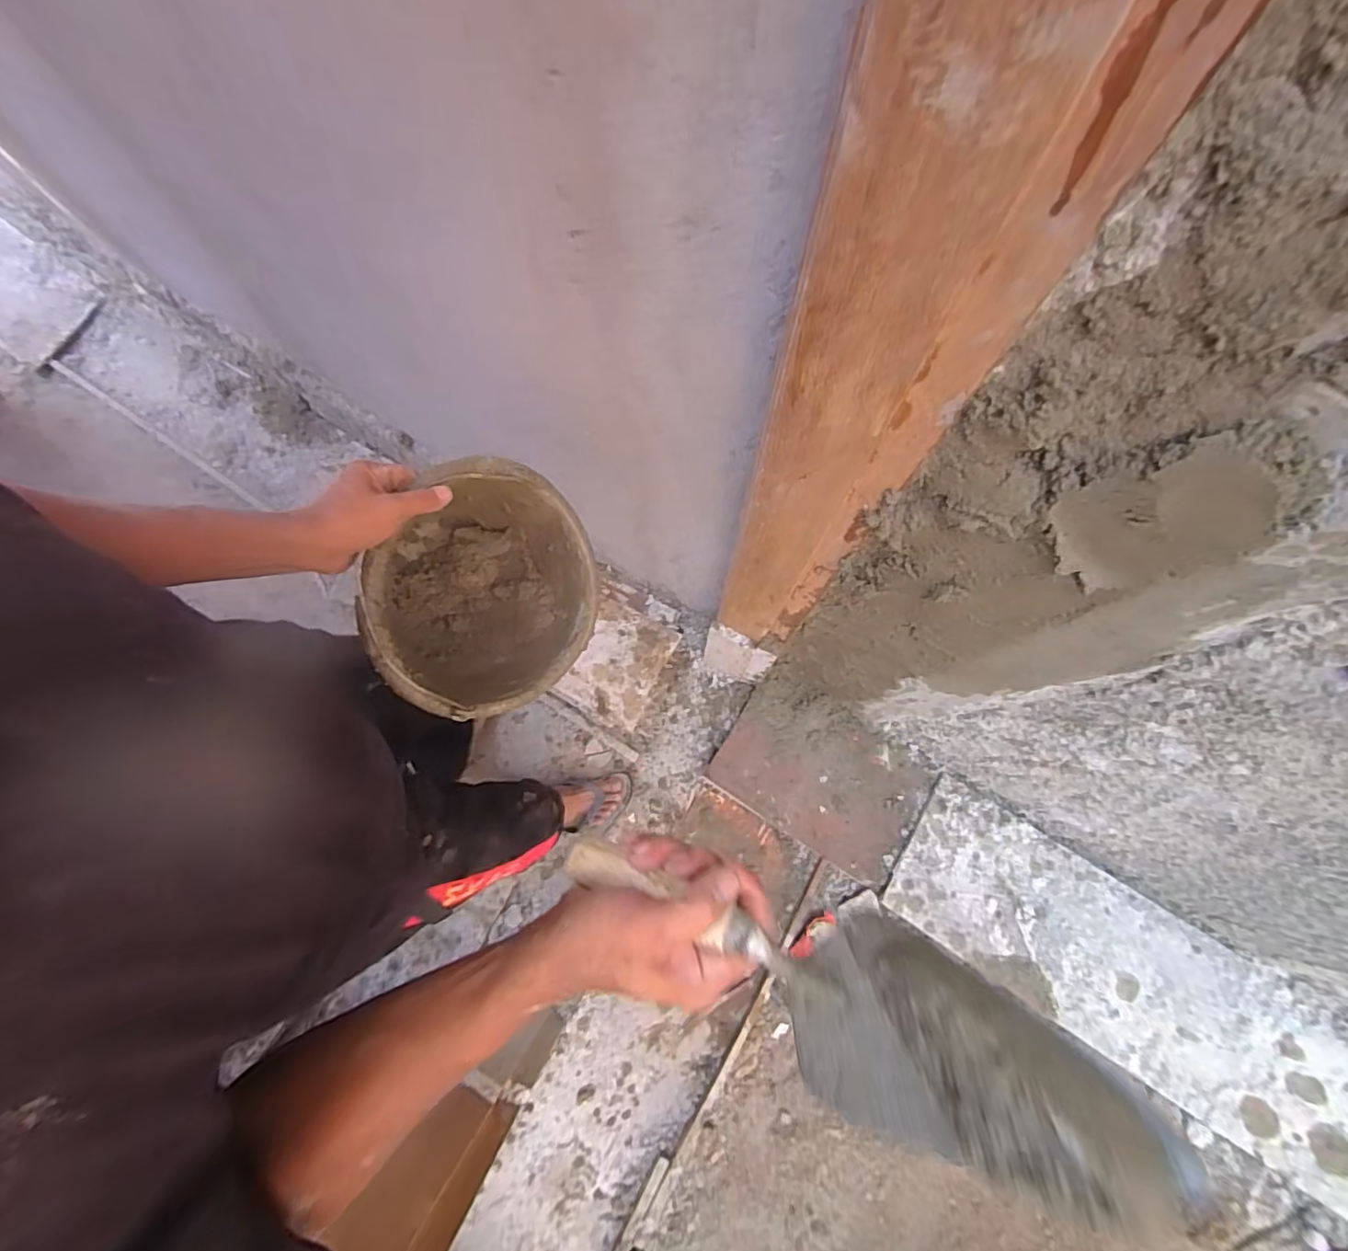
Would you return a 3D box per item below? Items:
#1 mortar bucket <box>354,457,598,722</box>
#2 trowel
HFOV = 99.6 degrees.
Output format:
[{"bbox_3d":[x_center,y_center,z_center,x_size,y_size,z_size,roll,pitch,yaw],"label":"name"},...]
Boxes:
[{"bbox_3d":[-0.236,-0.043,0.659,0.166,0.246,0.262,13,59,49],"label":"mortar bucket"},{"bbox_3d":[0.069,0.186,0.294,0.293,0.062,0.083,11,72,35],"label":"trowel"}]

